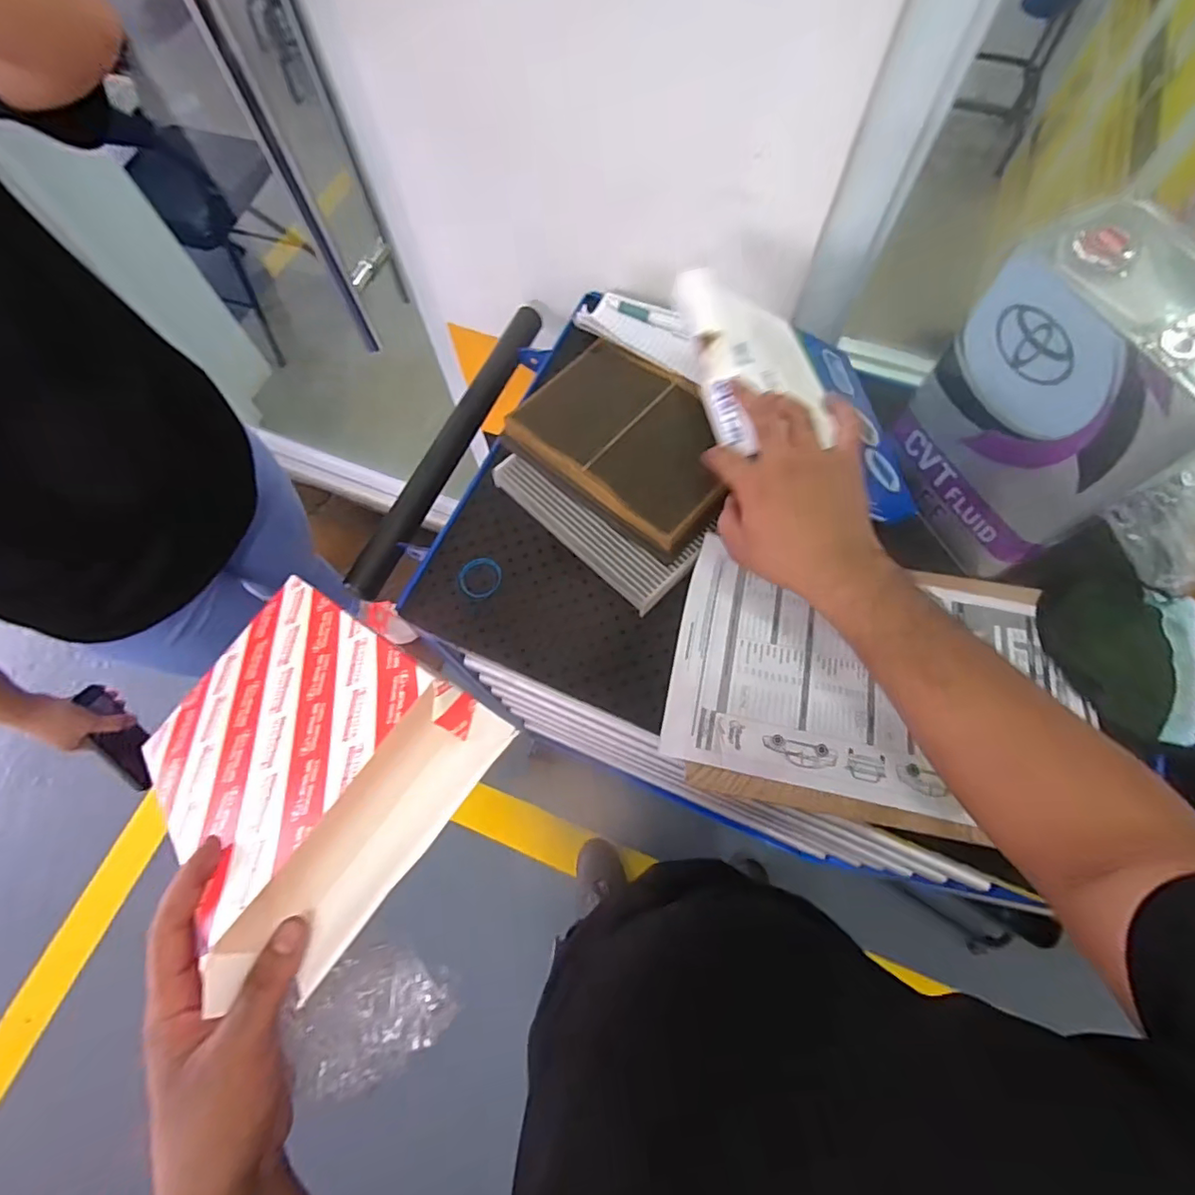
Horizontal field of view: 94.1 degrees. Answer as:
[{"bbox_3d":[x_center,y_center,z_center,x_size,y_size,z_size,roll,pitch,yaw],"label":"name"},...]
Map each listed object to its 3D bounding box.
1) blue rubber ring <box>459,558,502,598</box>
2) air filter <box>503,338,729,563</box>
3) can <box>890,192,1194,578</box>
[{"bbox_3d":[-0.116,-0.019,0.551,0.042,0.012,0.040,0,68,1],"label":"blue rubber ring"},{"bbox_3d":[0.039,-0.156,0.551,0.218,0.028,0.157,40,74,16],"label":"air filter"},{"bbox_3d":[0.371,-0.148,0.456,0.108,0.232,0.171,-23,69,-8],"label":"can"}]

